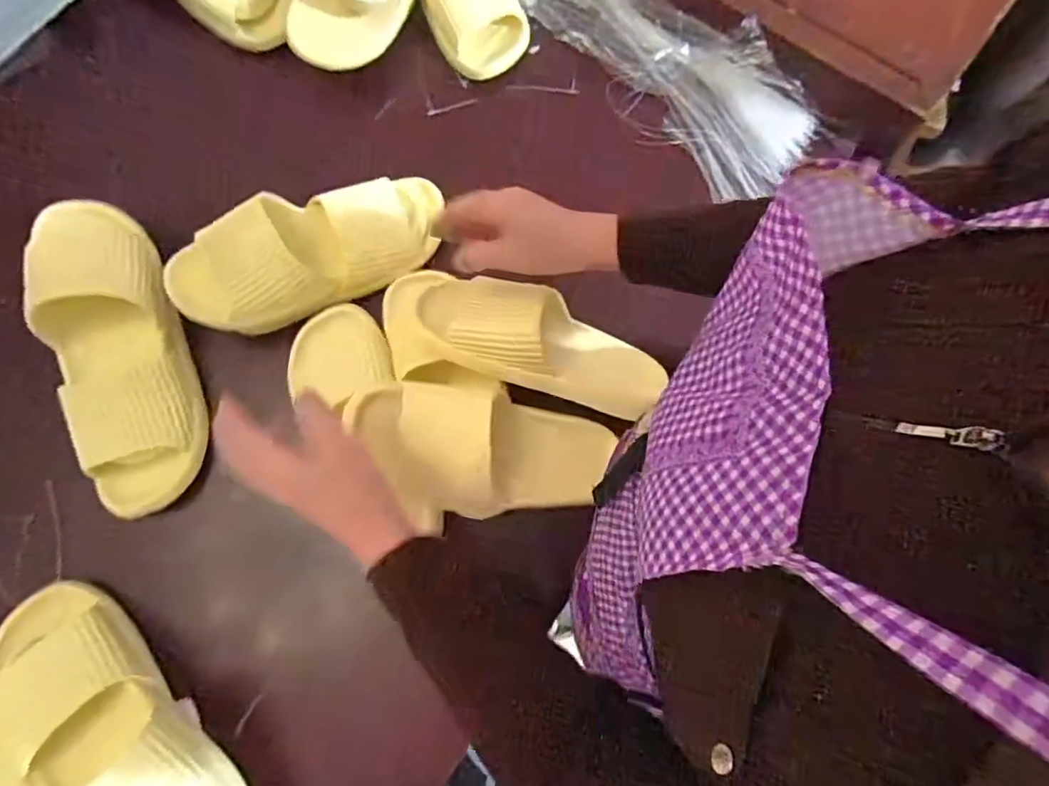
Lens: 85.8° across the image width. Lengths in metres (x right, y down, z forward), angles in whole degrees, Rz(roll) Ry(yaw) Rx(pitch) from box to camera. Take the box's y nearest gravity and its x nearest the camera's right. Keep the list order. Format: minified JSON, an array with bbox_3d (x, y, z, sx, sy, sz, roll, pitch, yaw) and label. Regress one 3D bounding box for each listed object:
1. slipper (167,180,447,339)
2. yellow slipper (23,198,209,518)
[{"bbox_3d":[-0.206,-0.147,0.560,0.269,0.060,0.104,-25,77,-15],"label":"slipper"},{"bbox_3d":[-0.384,-0.045,0.530,0.104,0.074,0.304,-18,77,-5],"label":"yellow slipper"}]

